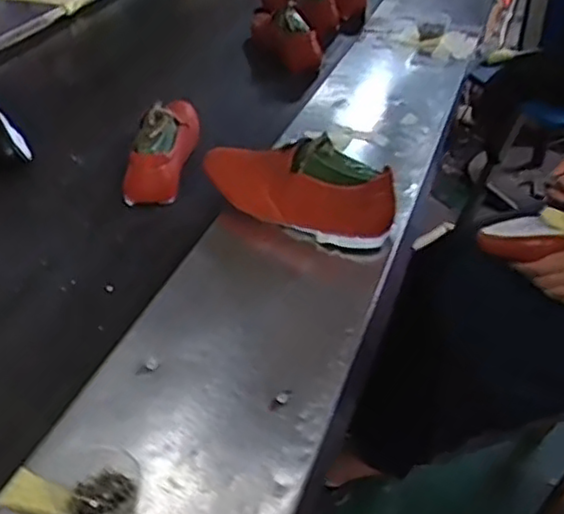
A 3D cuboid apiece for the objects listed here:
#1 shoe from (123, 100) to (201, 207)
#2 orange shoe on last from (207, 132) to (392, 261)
[{"bbox_3d":[-0.161,-0.176,1.022,0.064,0.101,0.226,4,37,8],"label":"shoe"},{"bbox_3d":[0.007,-0.089,0.843,0.249,0.100,0.078,20,41,27],"label":"orange shoe on last"}]

